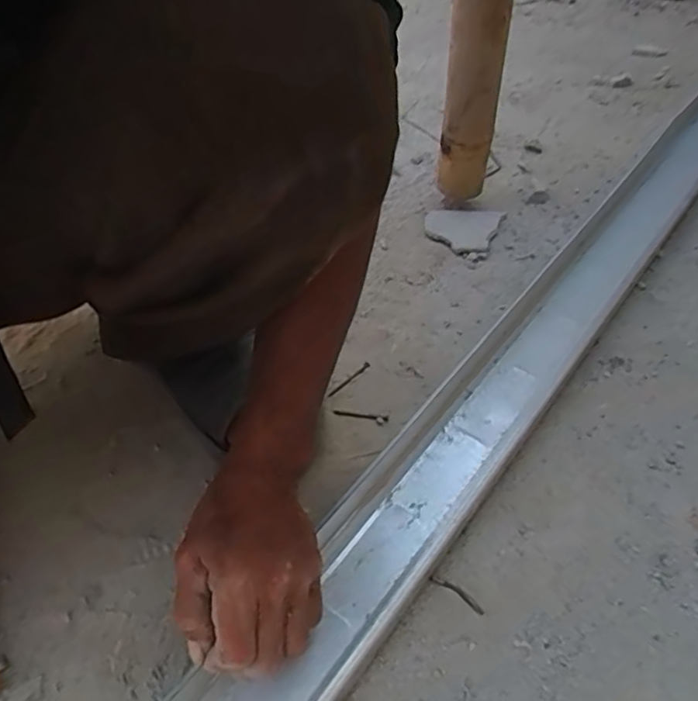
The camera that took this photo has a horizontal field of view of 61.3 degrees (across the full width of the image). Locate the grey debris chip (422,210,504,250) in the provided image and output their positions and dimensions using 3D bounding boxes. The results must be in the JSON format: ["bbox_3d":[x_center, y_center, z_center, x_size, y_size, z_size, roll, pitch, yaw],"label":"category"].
[{"bbox_3d":[0.133,-0.142,0.688,0.088,0.009,0.071,3,47,4],"label":"grey debris chip"}]

